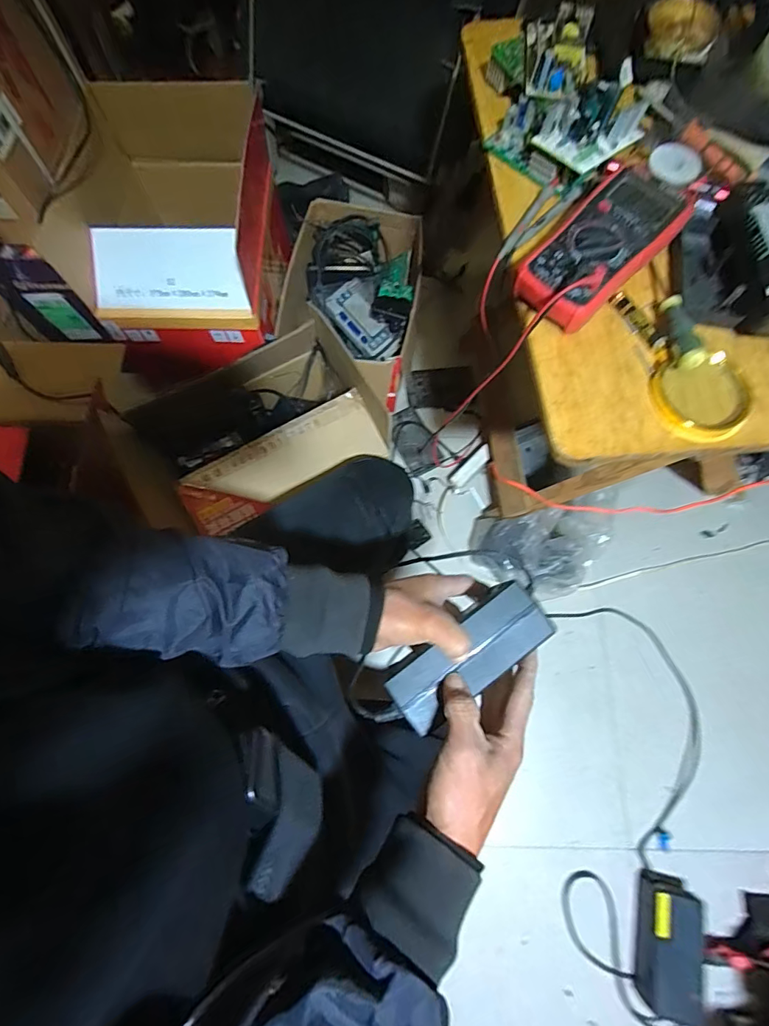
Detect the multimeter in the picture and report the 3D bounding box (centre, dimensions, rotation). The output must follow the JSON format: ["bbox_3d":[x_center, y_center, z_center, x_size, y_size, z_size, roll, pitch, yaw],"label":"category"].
[{"bbox_3d":[0.219,-0.272,0.471,0.190,0.047,0.086,-43,77,-12],"label":"multimeter"}]

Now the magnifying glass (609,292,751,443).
[{"bbox_3d":[0.299,-0.153,0.460,0.082,0.028,0.168,-12,73,-4],"label":"magnifying glass"}]

